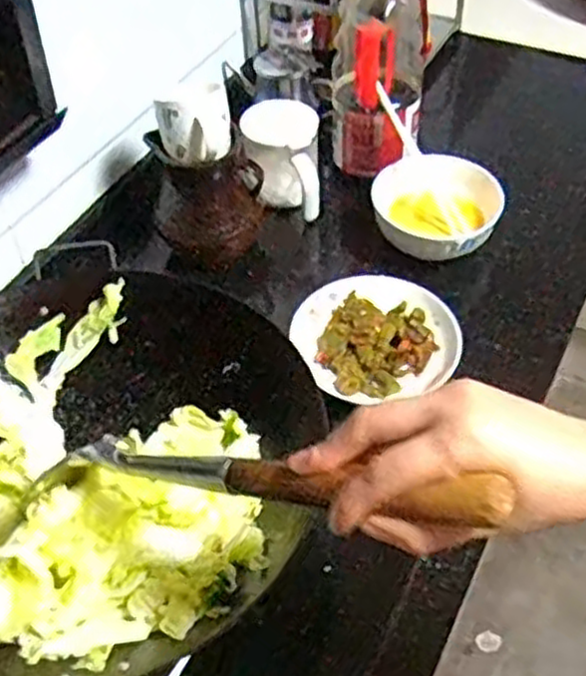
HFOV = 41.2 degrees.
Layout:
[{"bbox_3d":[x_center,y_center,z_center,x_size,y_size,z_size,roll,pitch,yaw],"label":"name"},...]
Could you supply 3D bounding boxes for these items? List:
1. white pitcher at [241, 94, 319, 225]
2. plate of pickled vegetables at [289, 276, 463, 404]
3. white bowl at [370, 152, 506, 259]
[{"bbox_3d":[-0.016,-0.242,1.016,0.095,0.095,0.164,-7,49,-4],"label":"white pitcher"},{"bbox_3d":[0.090,0.000,0.847,0.171,0.034,0.161,-11,49,-8],"label":"plate of pickled vegetables"},{"bbox_3d":[0.171,-0.163,0.959,0.154,0.068,0.154,-1,49,1],"label":"white bowl"}]

